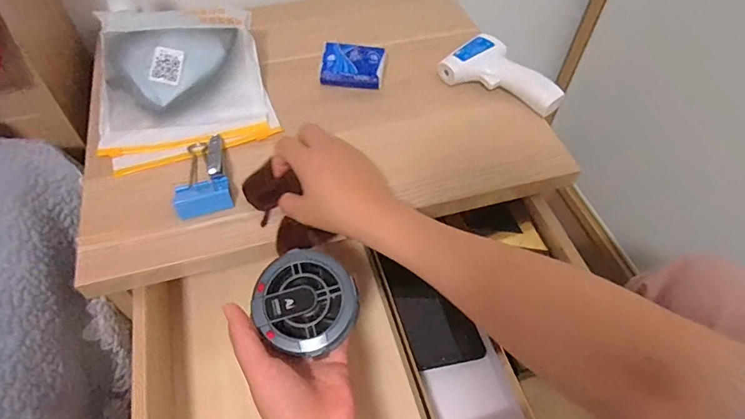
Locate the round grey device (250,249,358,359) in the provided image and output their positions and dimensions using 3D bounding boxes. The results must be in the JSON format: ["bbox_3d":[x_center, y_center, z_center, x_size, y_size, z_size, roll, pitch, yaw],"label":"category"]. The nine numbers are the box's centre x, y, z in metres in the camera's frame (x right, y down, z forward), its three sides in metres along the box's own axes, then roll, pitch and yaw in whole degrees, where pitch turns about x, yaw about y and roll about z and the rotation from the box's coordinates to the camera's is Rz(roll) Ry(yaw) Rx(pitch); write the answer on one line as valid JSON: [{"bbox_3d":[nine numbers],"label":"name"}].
[{"bbox_3d":[-0.053,0.073,0.375,0.079,0.030,0.079,1,73,-3],"label":"round grey device"}]

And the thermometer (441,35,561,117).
[{"bbox_3d":[0.159,-0.159,0.564,0.140,0.040,0.069,33,60,20],"label":"thermometer"}]

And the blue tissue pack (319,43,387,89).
[{"bbox_3d":[-0.024,-0.176,0.575,0.075,0.027,0.054,7,54,3],"label":"blue tissue pack"}]

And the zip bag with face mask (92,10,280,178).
[{"bbox_3d":[-0.215,-0.144,0.521,0.189,0.045,0.177,-17,93,-17],"label":"zip bag with face mask"}]

